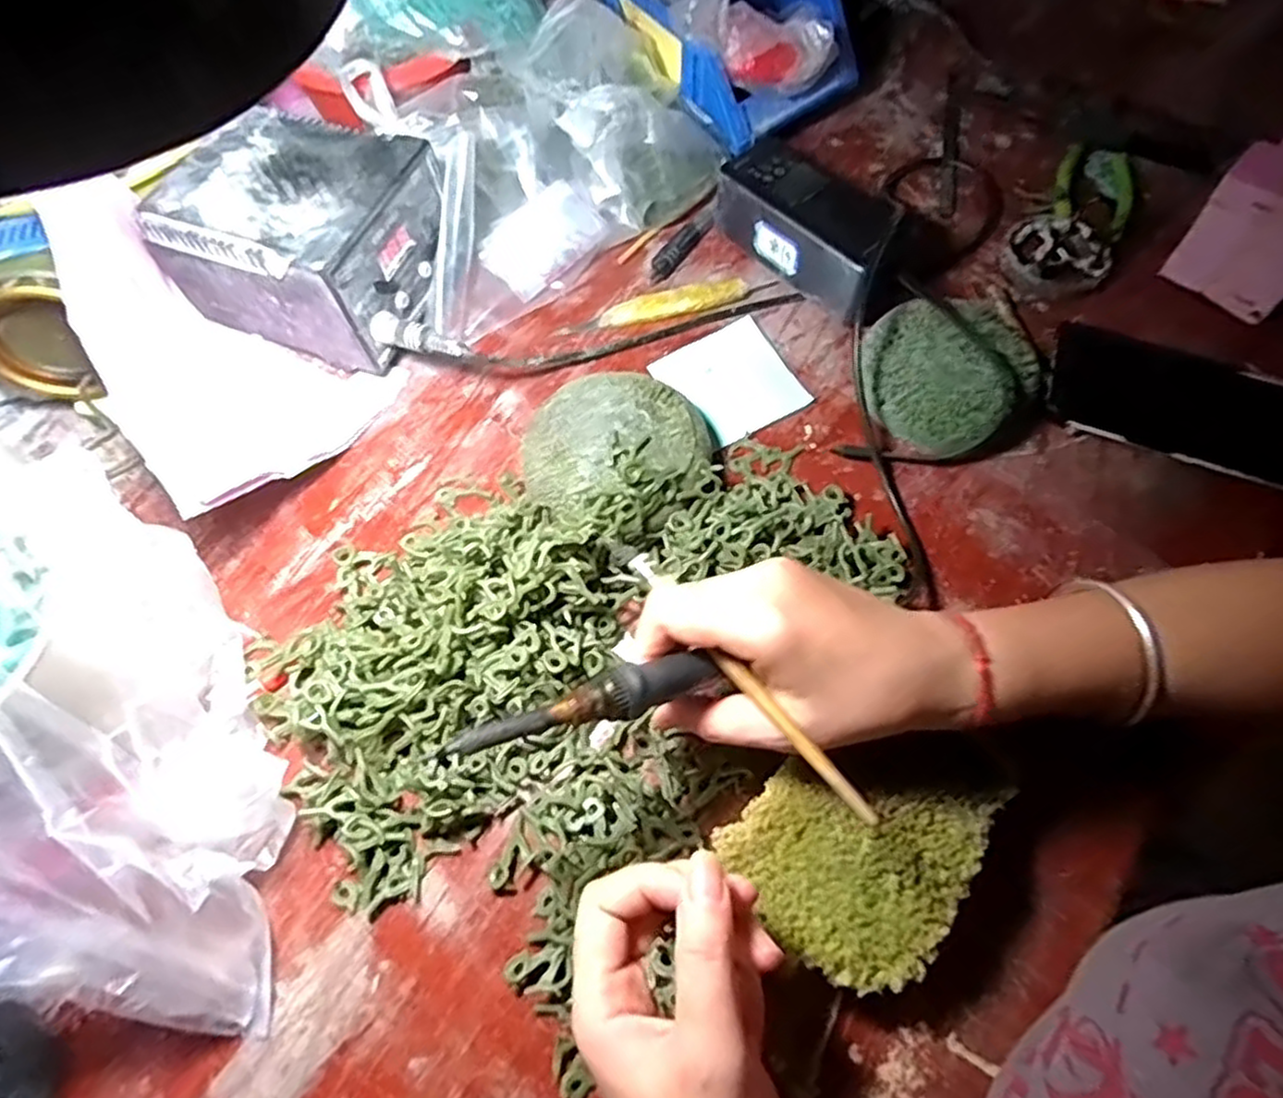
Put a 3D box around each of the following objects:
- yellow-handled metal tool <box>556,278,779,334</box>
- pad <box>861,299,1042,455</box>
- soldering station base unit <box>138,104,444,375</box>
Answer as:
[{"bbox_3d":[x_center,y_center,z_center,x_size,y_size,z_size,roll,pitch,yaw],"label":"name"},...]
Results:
[{"bbox_3d":[0.019,-0.161,0.484,0.142,0.010,0.016,-15,68,-7],"label":"yellow-handled metal tool"},{"bbox_3d":[0.191,-0.114,0.455,0.115,0.028,0.095,-34,71,-14],"label":"pad"},{"bbox_3d":[-0.203,-0.190,0.451,0.139,0.088,0.110,19,68,8],"label":"soldering station base unit"}]

